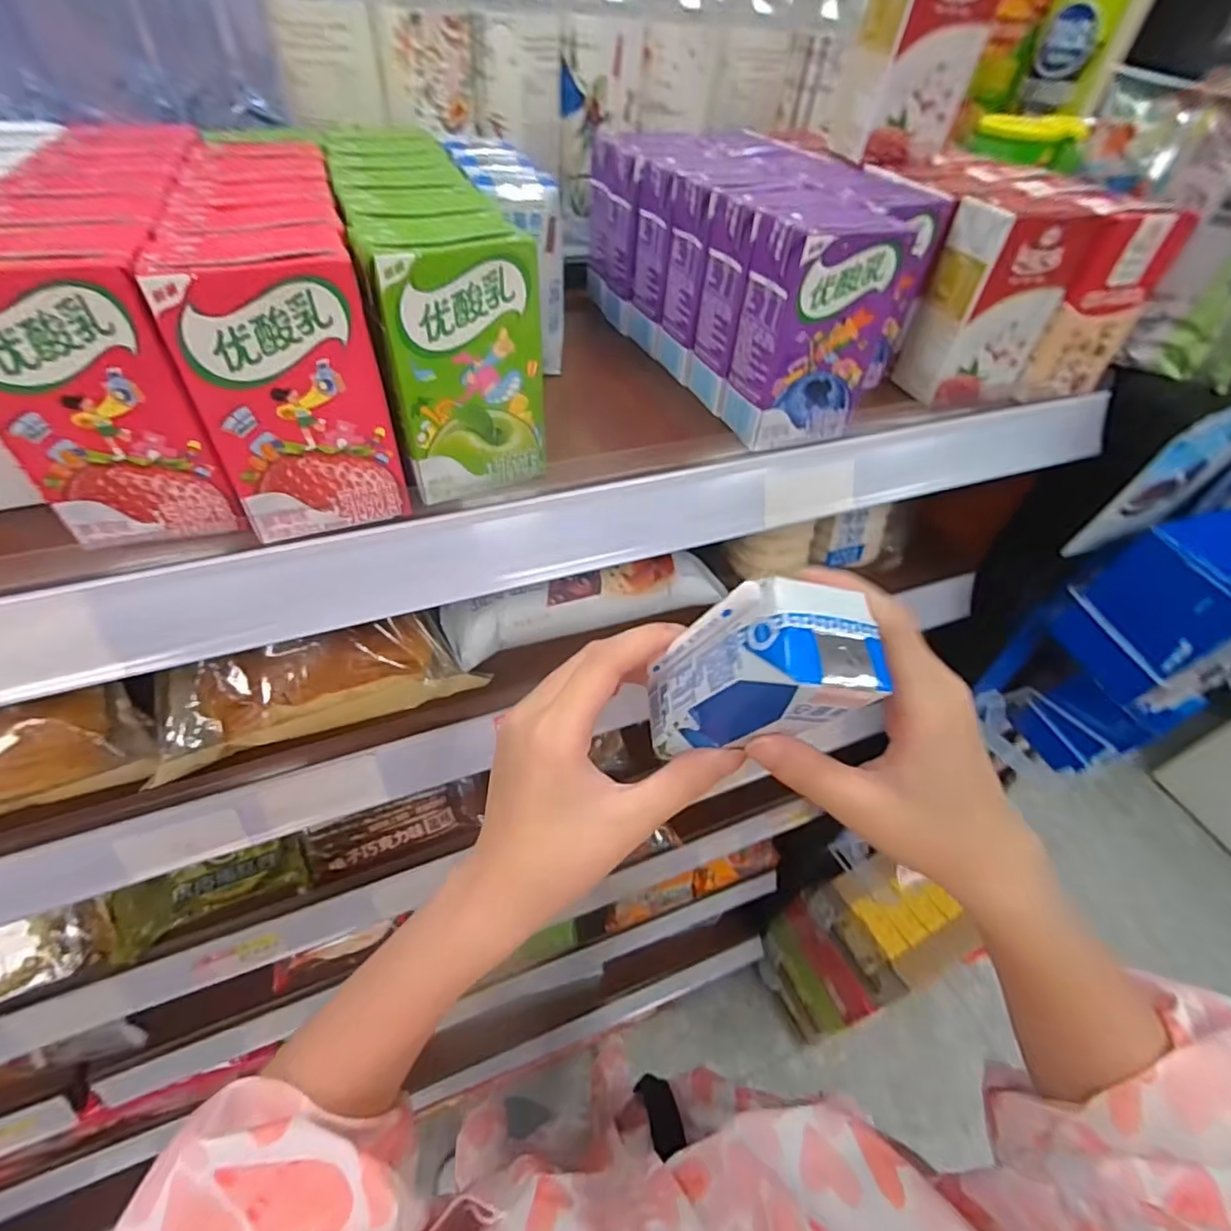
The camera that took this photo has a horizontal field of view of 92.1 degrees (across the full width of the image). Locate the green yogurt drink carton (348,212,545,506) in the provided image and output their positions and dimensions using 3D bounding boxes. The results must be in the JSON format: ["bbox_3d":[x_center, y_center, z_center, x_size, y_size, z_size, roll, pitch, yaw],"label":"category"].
[{"bbox_3d":[-0.068,-0.110,0.263,0.067,0.102,0.039,-16,51,-18],"label":"green yogurt drink carton"}]

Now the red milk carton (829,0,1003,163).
[{"bbox_3d":[0.187,-0.350,0.368,0.069,0.099,0.039,-8,49,-12],"label":"red milk carton"}]

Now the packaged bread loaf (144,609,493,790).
[{"bbox_3d":[-0.187,0.037,0.373,0.178,0.052,0.060,-16,51,-18],"label":"packaged bread loaf"}]

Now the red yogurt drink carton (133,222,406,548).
[{"bbox_3d":[-0.129,-0.093,0.242,0.062,0.103,0.051,-15,51,-18],"label":"red yogurt drink carton"}]

